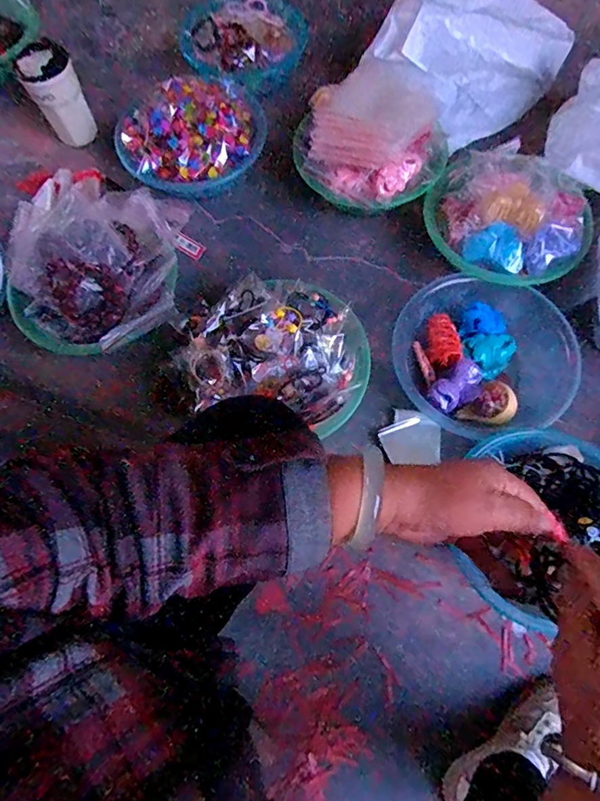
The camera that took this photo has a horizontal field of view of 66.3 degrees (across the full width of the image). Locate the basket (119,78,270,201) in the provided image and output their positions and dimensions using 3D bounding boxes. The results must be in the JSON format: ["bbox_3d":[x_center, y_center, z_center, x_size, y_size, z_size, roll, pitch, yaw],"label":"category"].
[{"bbox_3d":[-0.172,-0.425,0.741,0.230,0.067,0.193,-36,73,-11],"label":"basket"}]

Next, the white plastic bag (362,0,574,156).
[{"bbox_3d":[0.294,-0.615,0.798,0.362,0.116,0.271,-43,74,-13],"label":"white plastic bag"}]

